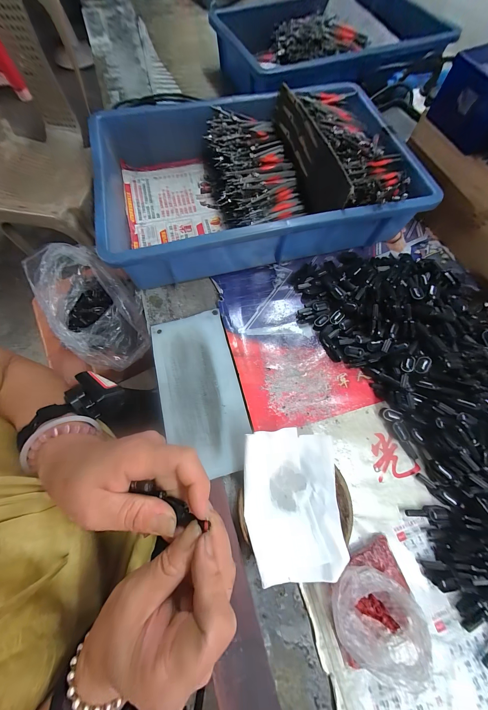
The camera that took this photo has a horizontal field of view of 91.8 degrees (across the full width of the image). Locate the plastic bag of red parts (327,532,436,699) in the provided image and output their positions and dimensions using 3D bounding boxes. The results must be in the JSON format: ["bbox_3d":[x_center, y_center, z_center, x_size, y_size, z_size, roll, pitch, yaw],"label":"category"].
[{"bbox_3d":[0.116,0.227,0.207,0.076,0.035,0.090,-16,71,-6],"label":"plastic bag of red parts"}]

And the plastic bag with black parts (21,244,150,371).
[{"bbox_3d":[-0.276,-0.099,0.429,0.147,0.140,0.226,-34,74,-11],"label":"plastic bag with black parts"}]

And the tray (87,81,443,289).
[{"bbox_3d":[0.014,-0.271,0.357,0.427,0.085,0.297,-14,71,-5],"label":"tray"}]

